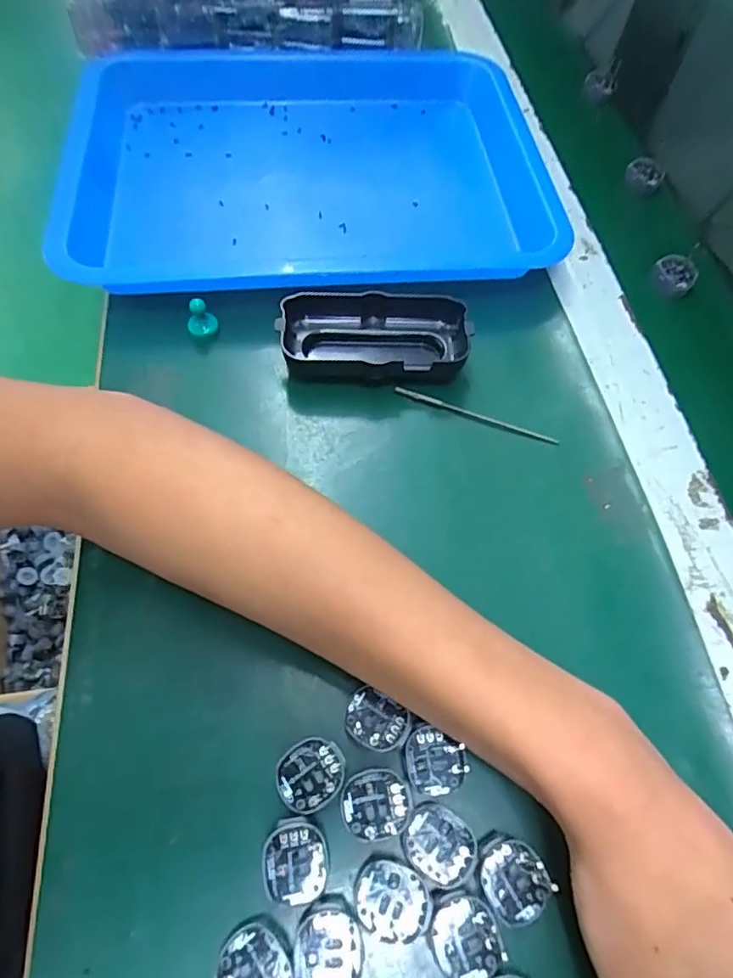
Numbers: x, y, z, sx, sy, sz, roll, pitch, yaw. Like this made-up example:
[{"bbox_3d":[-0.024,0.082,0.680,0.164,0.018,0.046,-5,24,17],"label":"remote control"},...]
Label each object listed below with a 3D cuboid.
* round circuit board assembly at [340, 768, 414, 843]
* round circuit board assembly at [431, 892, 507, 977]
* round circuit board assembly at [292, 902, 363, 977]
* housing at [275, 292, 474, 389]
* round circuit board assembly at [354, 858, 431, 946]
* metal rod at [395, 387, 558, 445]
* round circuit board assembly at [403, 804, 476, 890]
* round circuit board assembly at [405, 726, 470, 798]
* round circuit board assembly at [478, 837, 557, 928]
[{"bbox_3d":[0.004,0.126,0.220,0.028,0.004,0.025,-10,63,-9],"label":"round circuit board assembly"},{"bbox_3d":[0.036,0.165,0.203,0.024,0.004,0.027,-14,63,-11],"label":"round circuit board assembly"},{"bbox_3d":[-0.014,0.167,0.200,0.024,0.005,0.027,-9,62,-8],"label":"round circuit board assembly"},{"bbox_3d":[0.006,-0.088,0.332,0.110,0.026,0.053,2,61,-3],"label":"housing"},{"bbox_3d":[0.010,0.155,0.207,0.028,0.004,0.025,18,62,6],"label":"round circuit board assembly"},{"bbox_3d":[0.064,-0.044,0.324,0.097,0.005,0.006,21,62,8],"label":"metal rod"},{"bbox_3d":[0.029,0.138,0.214,0.024,0.004,0.029,-36,69,-20],"label":"round circuit board assembly"},{"bbox_3d":[0.029,0.113,0.228,0.025,0.004,0.023,2,61,-3],"label":"round circuit board assembly"},{"bbox_3d":[0.057,0.148,0.210,0.025,0.004,0.028,-21,65,-14],"label":"round circuit board assembly"}]

